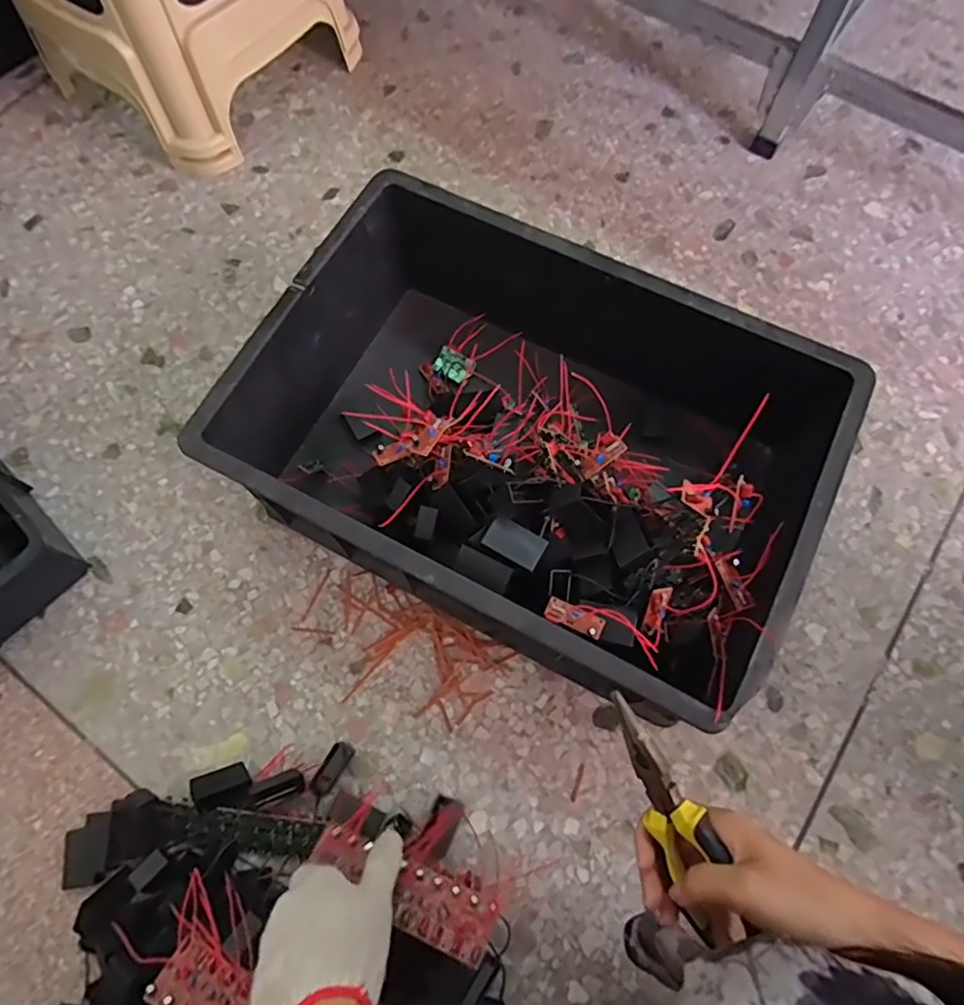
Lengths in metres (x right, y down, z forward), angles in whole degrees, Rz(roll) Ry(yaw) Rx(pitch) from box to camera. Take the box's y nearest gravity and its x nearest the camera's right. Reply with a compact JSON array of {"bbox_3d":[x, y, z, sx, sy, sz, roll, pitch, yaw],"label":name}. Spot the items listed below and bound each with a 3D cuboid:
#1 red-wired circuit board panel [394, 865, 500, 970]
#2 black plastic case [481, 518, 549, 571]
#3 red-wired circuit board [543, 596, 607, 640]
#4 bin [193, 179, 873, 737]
[{"bbox_3d":[-0.029,0.320,0.472,0.078,0.015,0.051,16,44,14],"label":"red-wired circuit board panel"},{"bbox_3d":[0.027,0.035,0.491,0.048,0.018,0.027,29,73,10],"label":"black plastic case"},{"bbox_3d":[0.073,0.089,0.468,0.047,0.009,0.019,24,72,8],"label":"red-wired circuit board"},{"bbox_3d":[0.040,-0.059,0.596,0.505,0.205,0.346,27,73,9],"label":"bin"}]

